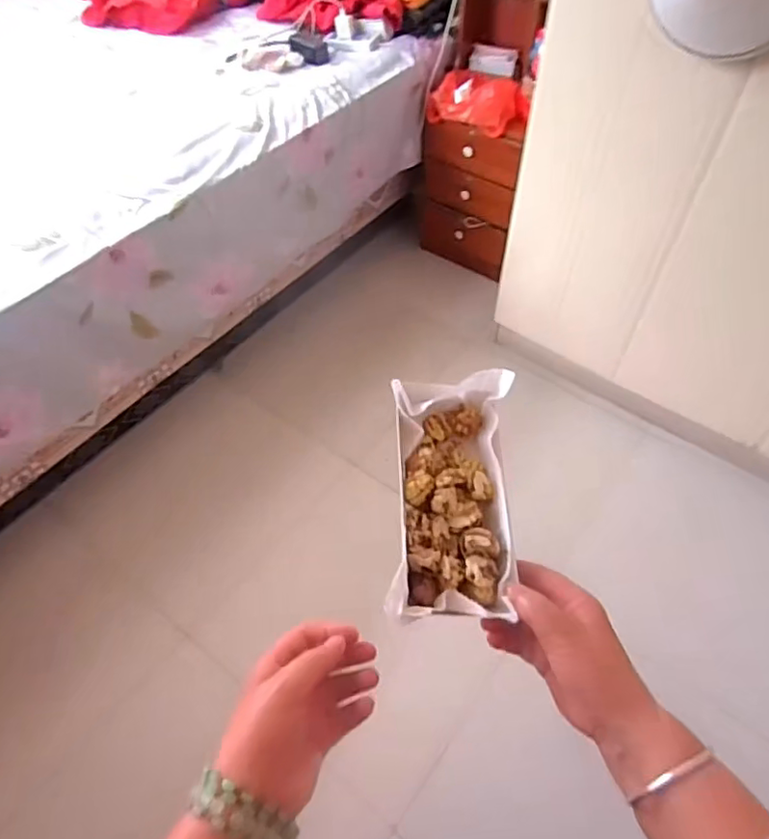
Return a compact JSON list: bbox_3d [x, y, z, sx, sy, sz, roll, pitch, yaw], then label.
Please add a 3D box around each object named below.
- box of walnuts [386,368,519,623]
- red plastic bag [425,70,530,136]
[{"bbox_3d":[0.053,0.053,0.458,0.090,0.047,0.200,4,59,3],"label":"box of walnuts"},{"bbox_3d":[0.269,-0.918,1.665,0.263,0.097,0.187,29,59,20],"label":"red plastic bag"}]

